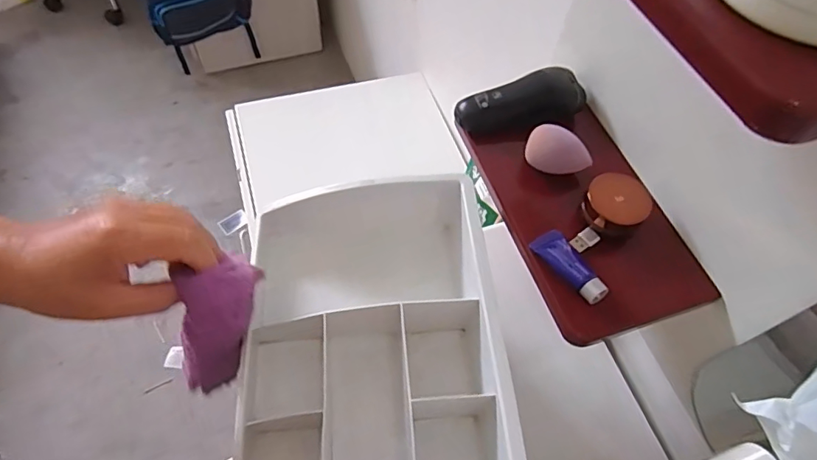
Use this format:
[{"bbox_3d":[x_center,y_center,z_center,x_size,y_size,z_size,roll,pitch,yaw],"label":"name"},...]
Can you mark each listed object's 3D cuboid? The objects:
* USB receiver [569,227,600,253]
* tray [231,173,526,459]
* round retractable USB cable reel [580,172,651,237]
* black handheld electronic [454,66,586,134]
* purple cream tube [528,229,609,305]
[{"bbox_3d":[0.145,0.009,0.416,0.025,0.004,0.014,-29,64,-19],"label":"USB receiver"},{"bbox_3d":[-0.032,0.090,0.404,0.198,0.080,0.276,-5,58,-5],"label":"tray"},{"bbox_3d":[0.173,-0.021,0.420,0.048,0.024,0.047,2,58,-2],"label":"round retractable USB cable reel"},{"bbox_3d":[0.105,-0.123,0.478,0.118,0.028,0.046,-16,60,-13],"label":"black handheld electronic"},{"bbox_3d":[0.127,0.027,0.397,0.024,0.017,0.068,-25,63,-17],"label":"purple cream tube"}]

